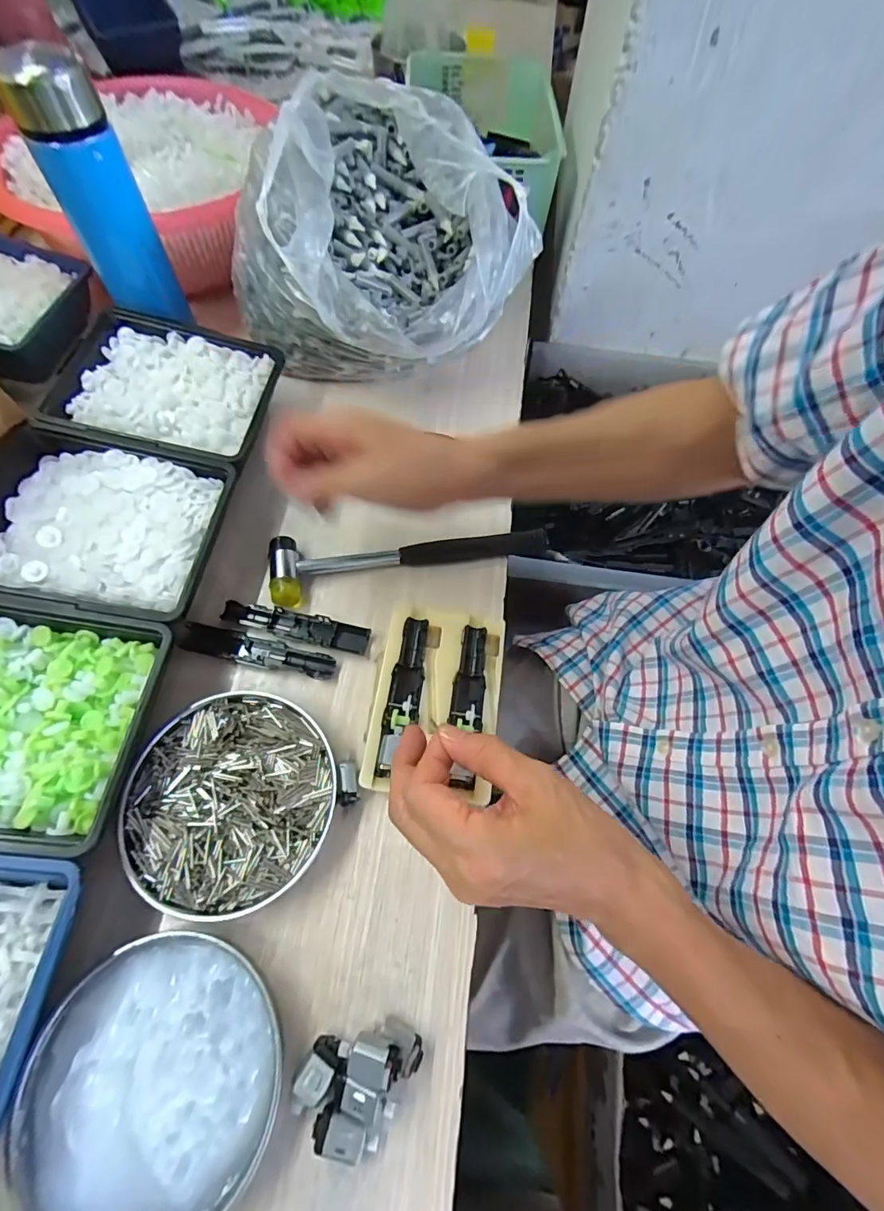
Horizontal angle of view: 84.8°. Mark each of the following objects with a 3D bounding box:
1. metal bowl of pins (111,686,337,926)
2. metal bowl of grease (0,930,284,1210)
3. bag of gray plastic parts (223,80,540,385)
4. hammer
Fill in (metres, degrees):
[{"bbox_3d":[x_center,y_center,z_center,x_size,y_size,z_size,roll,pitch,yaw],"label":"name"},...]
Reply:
[{"bbox_3d":[-0.140,0.128,0.326,0.130,0.022,0.132,1,63,-2],"label":"metal bowl of pins"},{"bbox_3d":[-0.156,0.258,0.261,0.132,0.027,0.126,1,63,-2],"label":"metal bowl of grease"},{"bbox_3d":[-0.056,-0.332,0.468,0.232,0.167,0.230,40,68,16],"label":"bag of gray plastic parts"},{"bbox_3d":[-0.025,-0.044,0.415,0.238,0.021,0.056,-9,64,-7],"label":"hammer"}]

